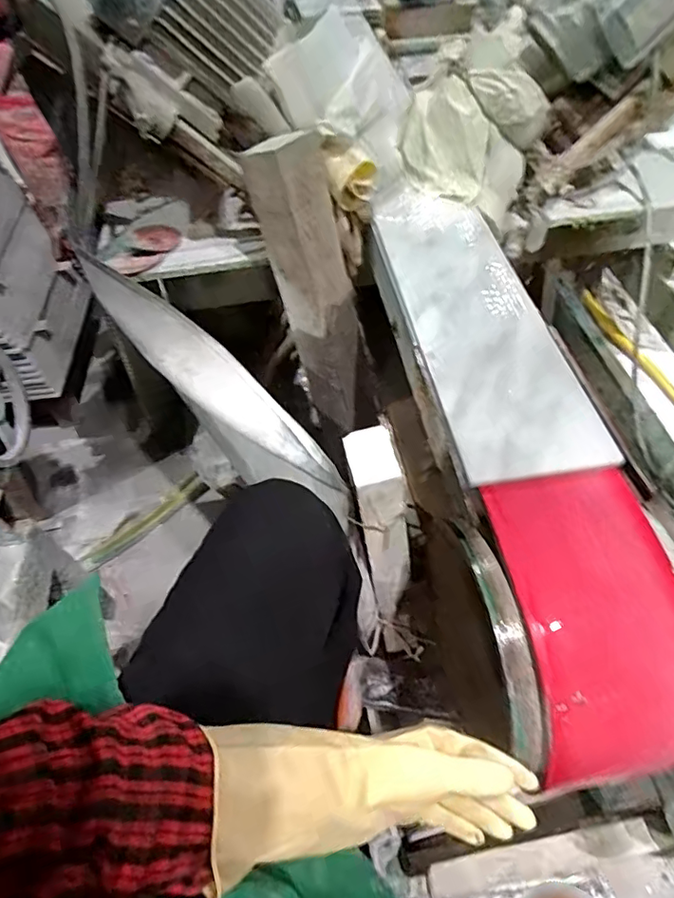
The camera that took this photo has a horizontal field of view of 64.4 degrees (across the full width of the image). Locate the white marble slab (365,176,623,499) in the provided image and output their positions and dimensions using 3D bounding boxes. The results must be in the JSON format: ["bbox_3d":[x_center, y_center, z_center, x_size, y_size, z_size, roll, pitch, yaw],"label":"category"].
[{"bbox_3d":[0.163,-0.177,0.666,0.150,0.019,0.505,-9,54,-3],"label":"white marble slab"}]

